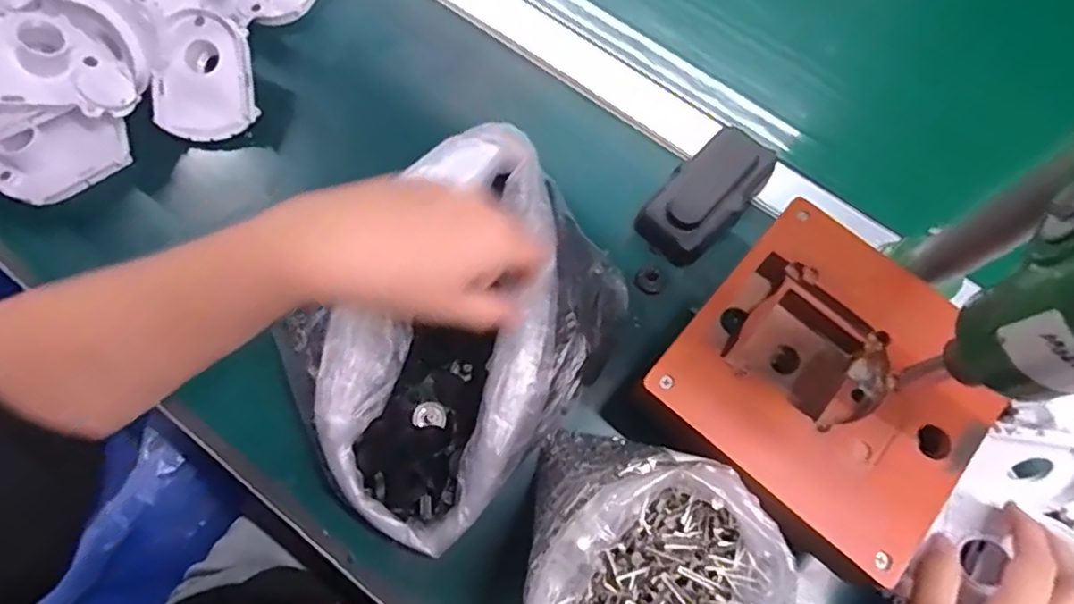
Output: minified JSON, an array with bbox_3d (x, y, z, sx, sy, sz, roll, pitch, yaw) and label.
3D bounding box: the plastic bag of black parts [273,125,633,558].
[{"bbox_3d":[-0.049,0.016,0.361,0.162,0.072,0.203,42,75,11],"label":"plastic bag of black parts"}]

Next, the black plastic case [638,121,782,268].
[{"bbox_3d":[0.119,-0.076,0.428,0.101,0.027,0.052,-42,78,-14],"label":"black plastic case"}]

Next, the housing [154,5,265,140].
[{"bbox_3d":[-0.235,-0.159,0.441,0.067,0.026,0.086,-7,94,-1],"label":"housing"}]

